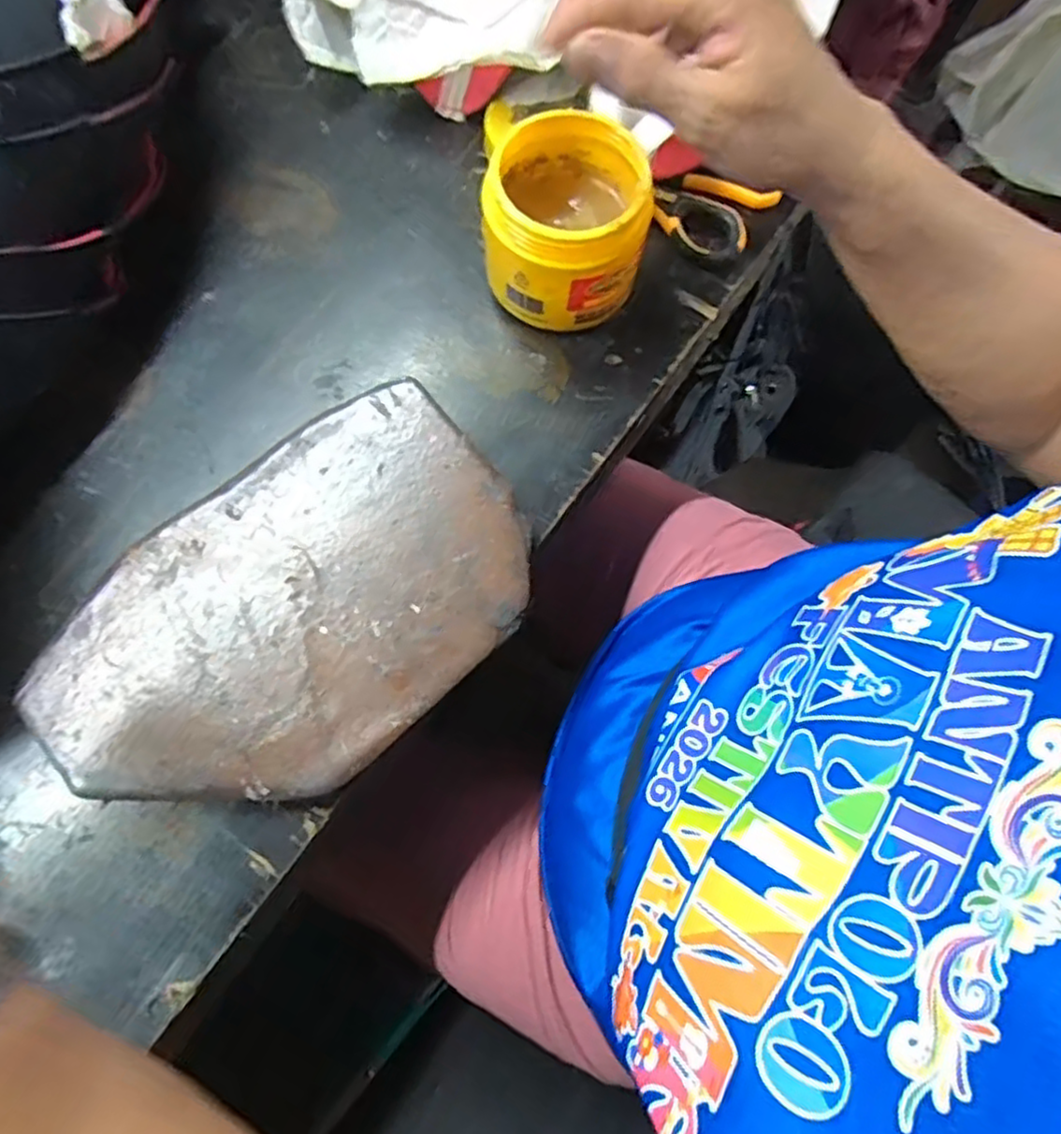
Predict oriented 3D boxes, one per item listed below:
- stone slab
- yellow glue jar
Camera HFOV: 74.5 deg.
[{"bbox_3d":[-0.125,0.026,0.387,0.263,0.025,0.167,-41,80,-11],"label":"stone slab"},{"bbox_3d":[0.020,-0.208,0.417,0.091,0.098,0.099,0,75,-2],"label":"yellow glue jar"}]

